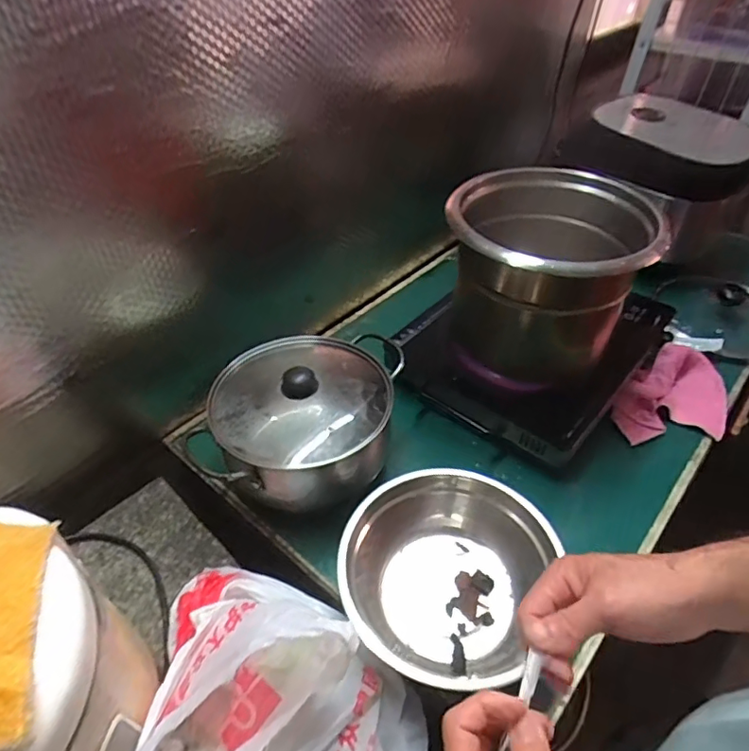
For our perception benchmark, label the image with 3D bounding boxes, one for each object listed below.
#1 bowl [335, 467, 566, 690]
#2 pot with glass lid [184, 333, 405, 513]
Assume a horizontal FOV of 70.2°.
[{"bbox_3d":[0.072,0.220,0.578,0.215,0.100,0.227,24,48,22],"label":"bowl"},{"bbox_3d":[-0.085,0.055,0.673,0.209,0.131,0.263,21,47,19],"label":"pot with glass lid"}]

